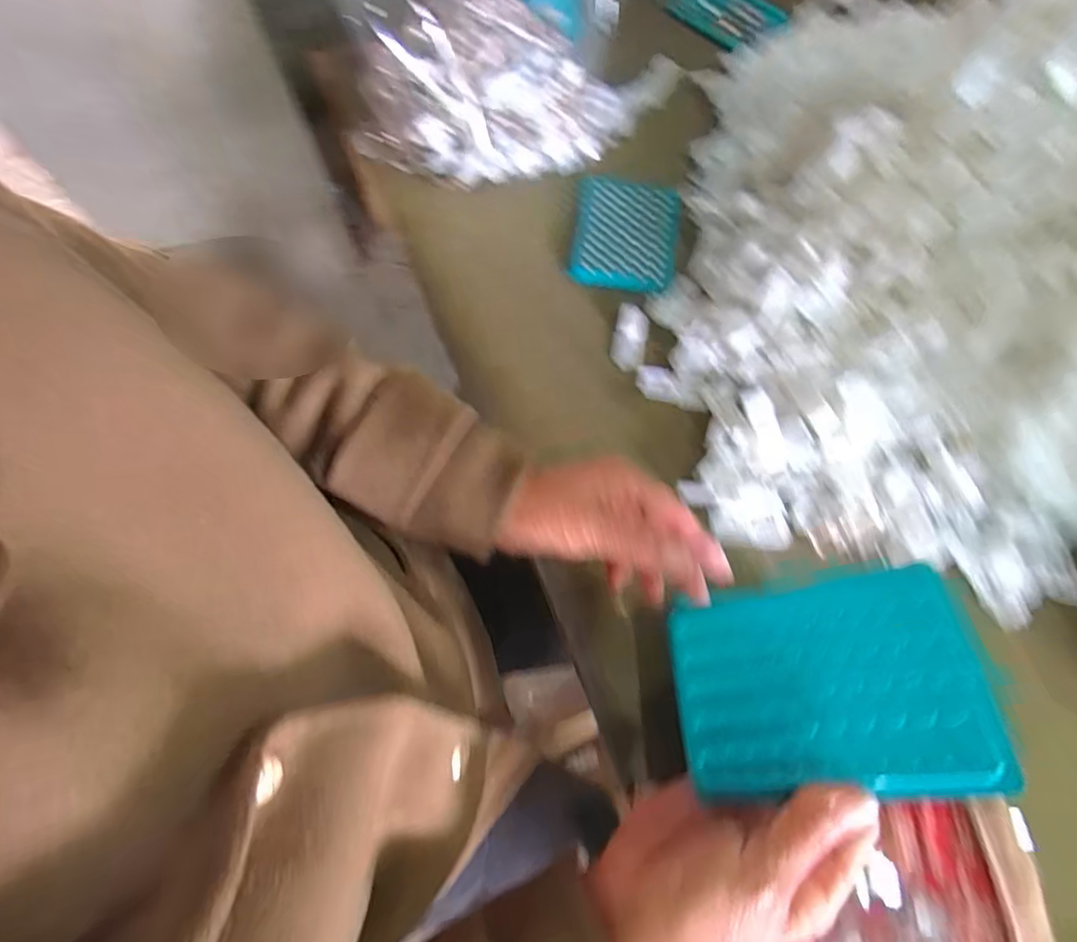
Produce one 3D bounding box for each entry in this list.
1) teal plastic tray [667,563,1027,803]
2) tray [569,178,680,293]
[{"bbox_3d":[0.128,0.099,0.258,0.129,0.006,0.091,-20,54,28],"label":"teal plastic tray"},{"bbox_3d":[0.082,-0.225,0.528,0.098,0.015,0.123,8,68,4],"label":"tray"}]

